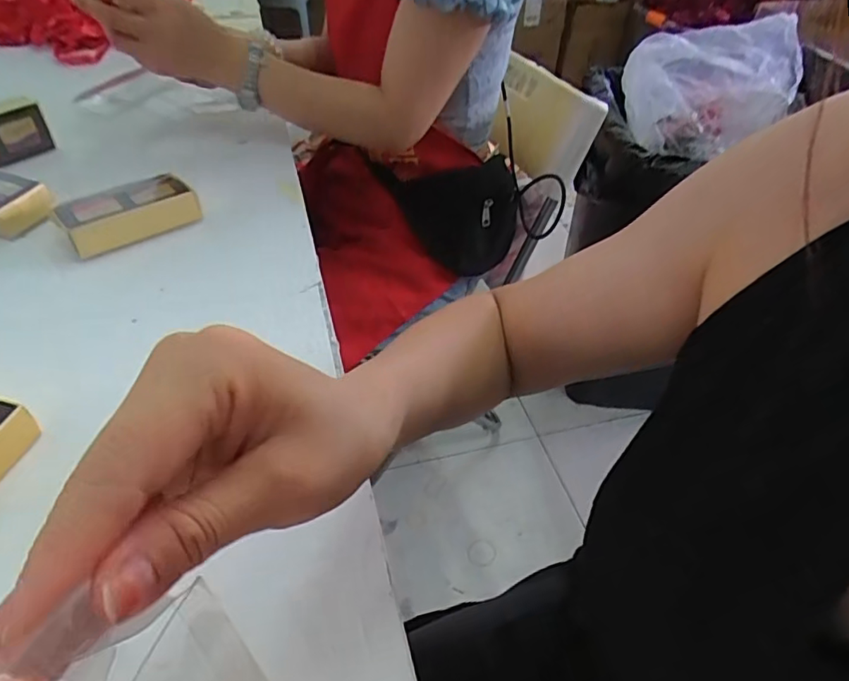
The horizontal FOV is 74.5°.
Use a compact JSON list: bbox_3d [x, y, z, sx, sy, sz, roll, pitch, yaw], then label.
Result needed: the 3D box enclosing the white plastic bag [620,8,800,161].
[{"bbox_3d":[0.527,-0.474,1.036,0.266,0.219,0.173,-14,47,-19],"label":"white plastic bag"}]

